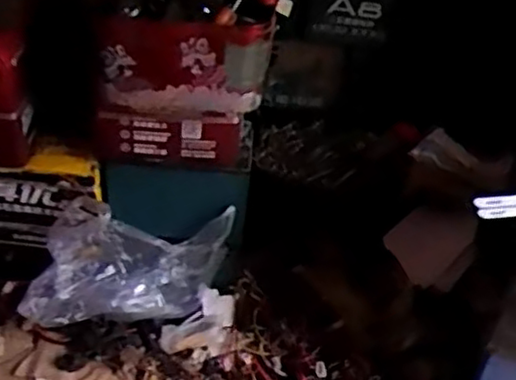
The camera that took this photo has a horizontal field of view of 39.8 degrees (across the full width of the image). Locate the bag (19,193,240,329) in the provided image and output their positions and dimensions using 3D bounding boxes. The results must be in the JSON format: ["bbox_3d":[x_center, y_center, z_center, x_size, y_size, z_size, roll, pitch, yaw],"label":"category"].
[{"bbox_3d":[-0.212,0.127,1.138,0.324,0.193,0.097,6,38,0],"label":"bag"}]

